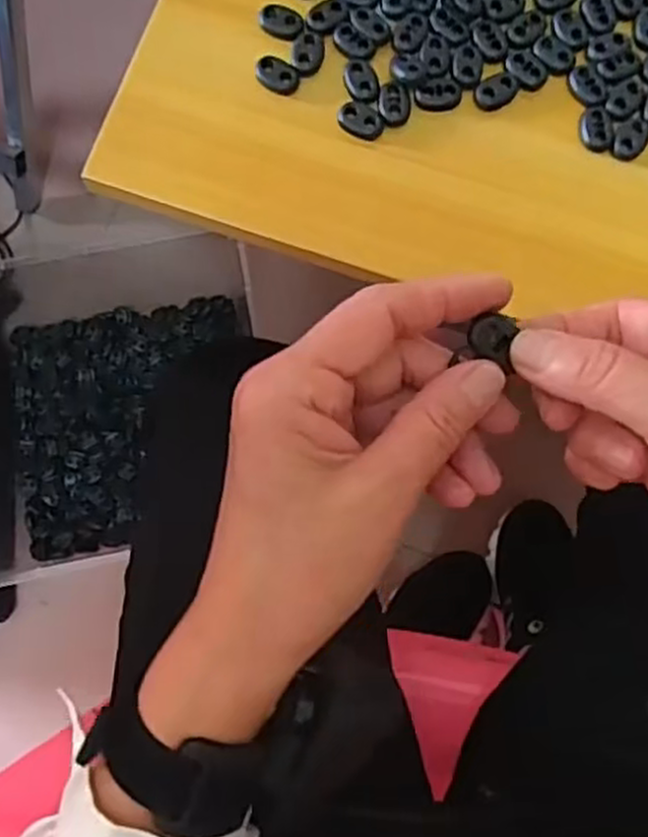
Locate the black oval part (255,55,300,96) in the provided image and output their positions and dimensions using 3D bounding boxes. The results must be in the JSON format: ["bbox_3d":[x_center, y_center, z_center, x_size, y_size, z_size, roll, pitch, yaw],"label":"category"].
[{"bbox_3d":[-0.022,-0.162,0.364,0.021,0.004,0.014,28,80,4],"label":"black oval part"}]

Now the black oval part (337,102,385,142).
[{"bbox_3d":[0.017,-0.140,0.362,0.022,0.006,0.014,25,80,3],"label":"black oval part"}]

